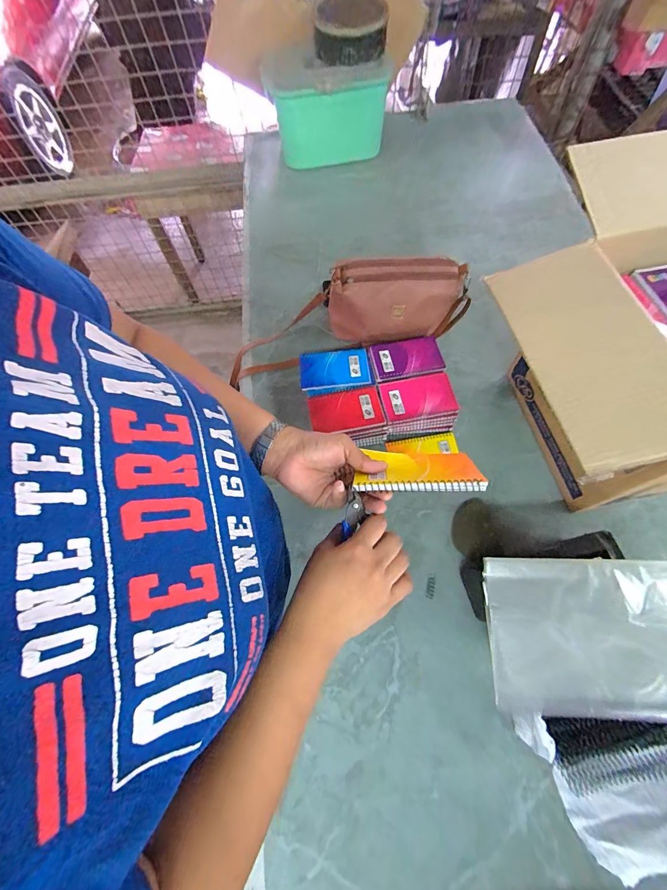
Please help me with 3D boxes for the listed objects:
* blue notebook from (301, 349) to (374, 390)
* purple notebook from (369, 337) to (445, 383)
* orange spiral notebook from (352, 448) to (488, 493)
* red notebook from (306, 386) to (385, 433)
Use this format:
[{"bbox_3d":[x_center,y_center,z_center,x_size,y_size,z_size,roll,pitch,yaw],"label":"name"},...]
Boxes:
[{"bbox_3d":[0.002,-0.144,0.676,0.131,0.021,0.078,-5,65,1],"label":"blue notebook"},{"bbox_3d":[0.144,-0.168,0.680,0.135,0.013,0.084,-9,65,-1],"label":"purple notebook"},{"bbox_3d":[0.089,0.026,0.378,0.126,0.012,0.078,-1,22,10],"label":"orange spiral notebook"},{"bbox_3d":[0.022,-0.063,0.645,0.131,0.013,0.084,-7,65,0],"label":"red notebook"}]

